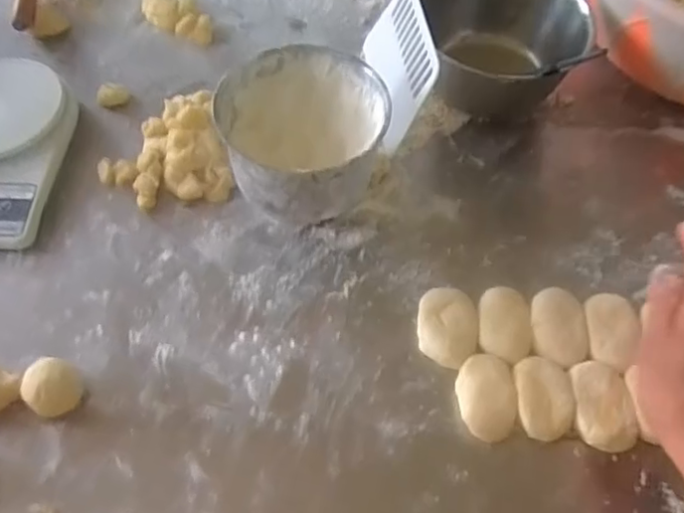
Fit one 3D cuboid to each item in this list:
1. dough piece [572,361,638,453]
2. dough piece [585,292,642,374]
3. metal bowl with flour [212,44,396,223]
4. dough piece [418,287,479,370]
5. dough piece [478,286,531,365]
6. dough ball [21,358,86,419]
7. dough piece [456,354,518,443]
[{"bbox_3d":[0.202,0.117,0.481,0.042,0.017,0.068,-3,58,-3],"label":"dough piece"},{"bbox_3d":[0.222,0.062,0.511,0.038,0.020,0.071,8,58,4],"label":"dough piece"},{"bbox_3d":[-0.041,-0.111,0.580,0.143,0.085,0.140,0,58,-1],"label":"metal bowl with flour"},{"bbox_3d":[0.089,0.060,0.519,0.049,0.017,0.067,7,58,3],"label":"dough piece"},{"bbox_3d":[0.136,0.058,0.516,0.041,0.024,0.060,6,58,3],"label":"dough piece"},{"bbox_3d":[-0.222,0.102,0.476,0.037,0.038,0.037,0,58,-1],"label":"dough ball"},{"bbox_3d":[0.114,0.110,0.486,0.043,0.018,0.065,1,58,-1],"label":"dough piece"}]

